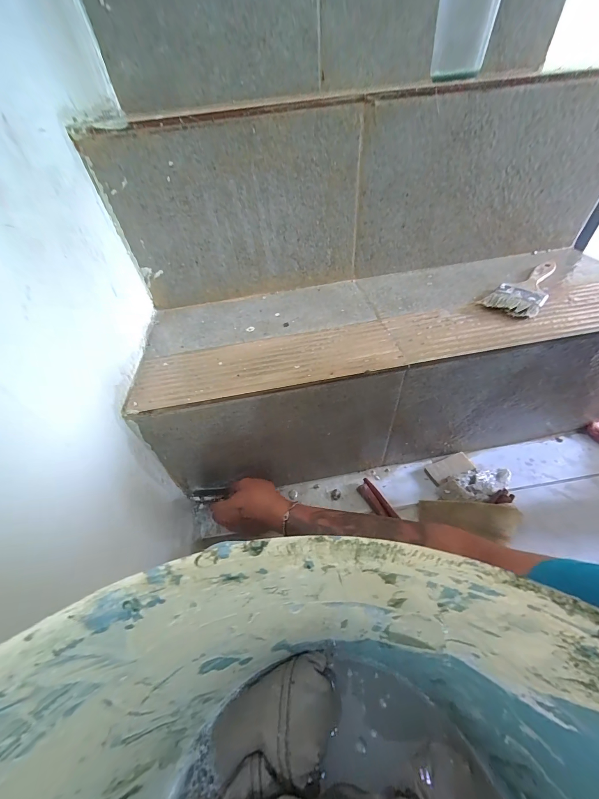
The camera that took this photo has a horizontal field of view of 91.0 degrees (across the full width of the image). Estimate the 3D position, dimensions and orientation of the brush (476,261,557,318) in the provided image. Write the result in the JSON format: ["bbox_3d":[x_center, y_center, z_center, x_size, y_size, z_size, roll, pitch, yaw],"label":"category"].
[{"bbox_3d":[0.335,-0.164,0.426,0.173,0.013,0.063,-34,52,-24],"label":"brush"}]

